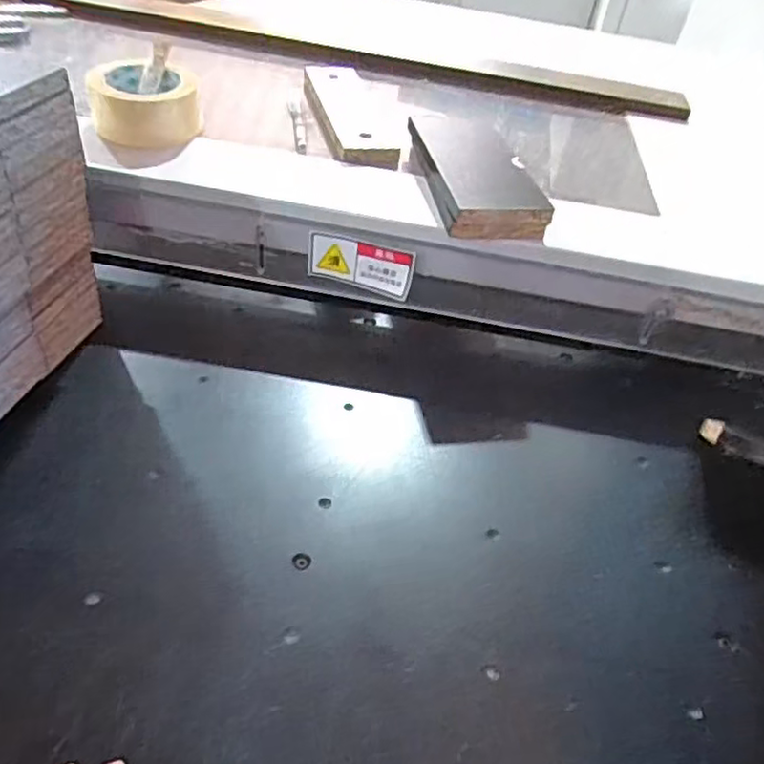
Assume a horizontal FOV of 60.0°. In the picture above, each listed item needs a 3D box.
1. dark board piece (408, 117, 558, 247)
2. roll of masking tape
[{"bbox_3d":[0.084,-0.212,0.650,0.099,0.030,0.218,-1,44,-10],"label":"dark board piece"},{"bbox_3d":[-0.236,-0.281,0.661,0.100,0.046,0.093,-8,46,-18],"label":"roll of masking tape"}]

